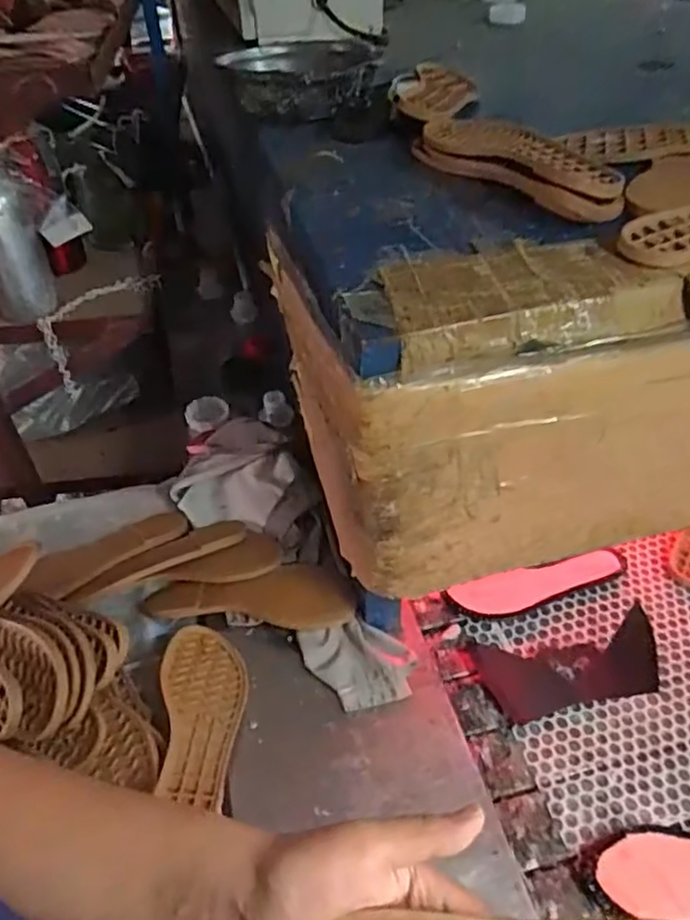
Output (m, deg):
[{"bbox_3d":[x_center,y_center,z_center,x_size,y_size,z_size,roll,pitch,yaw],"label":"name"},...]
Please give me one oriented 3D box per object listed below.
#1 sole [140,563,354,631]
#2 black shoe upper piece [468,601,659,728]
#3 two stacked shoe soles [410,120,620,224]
[{"bbox_3d":[-0.113,0.159,0.770,0.239,0.015,0.079,2,44,2],"label":"sole"},{"bbox_3d":[0.263,0.237,0.741,0.213,0.004,0.095,-13,45,-7],"label":"black shoe upper piece"},{"bbox_3d":[0.170,-0.303,0.654,0.093,0.037,0.270,-19,47,-18],"label":"two stacked shoe soles"}]

